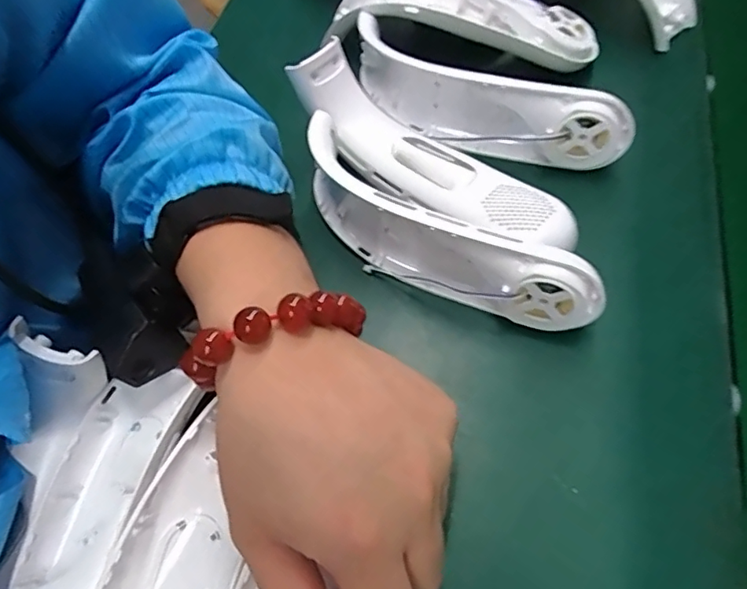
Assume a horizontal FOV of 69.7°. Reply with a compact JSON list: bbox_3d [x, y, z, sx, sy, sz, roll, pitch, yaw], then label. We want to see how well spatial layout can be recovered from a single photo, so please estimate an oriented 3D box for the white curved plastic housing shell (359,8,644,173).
[{"bbox_3d":[0.062,-0.130,0.353,0.201,0.044,0.049,32,68,20],"label":"white curved plastic housing shell"}]

